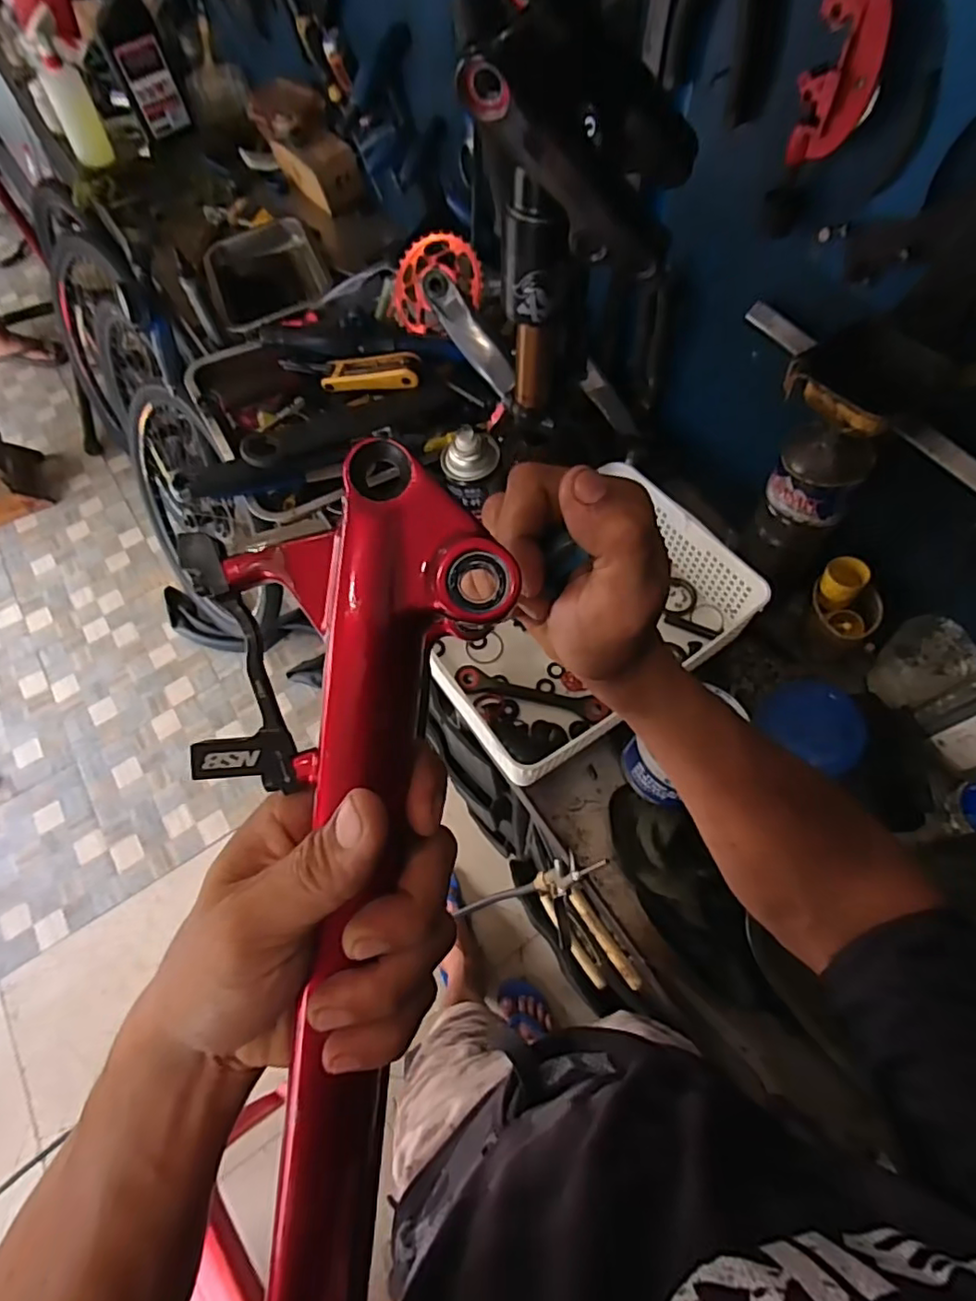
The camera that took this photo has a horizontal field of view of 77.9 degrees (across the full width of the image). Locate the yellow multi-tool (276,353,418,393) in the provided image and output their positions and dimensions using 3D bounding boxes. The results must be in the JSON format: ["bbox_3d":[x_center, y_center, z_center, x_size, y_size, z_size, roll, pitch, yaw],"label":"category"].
[{"bbox_3d":[-0.174,-0.355,0.768,0.178,0.034,0.038,6,64,6],"label":"yellow multi-tool"}]

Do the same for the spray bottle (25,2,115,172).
[{"bbox_3d":[-0.820,-1.081,1.180,0.084,0.202,0.101,-26,66,-10],"label":"spray bottle"}]

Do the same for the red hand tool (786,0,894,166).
[{"bbox_3d":[0.244,-0.394,0.415,0.024,0.097,0.051,-40,63,-18],"label":"red hand tool"}]

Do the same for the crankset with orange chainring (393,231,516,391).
[{"bbox_3d":[-0.035,-0.418,0.767,0.104,0.057,0.209,-36,92,-14],"label":"crankset with orange chainring"}]

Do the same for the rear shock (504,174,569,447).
[{"bbox_3d":[0.033,-0.237,0.448,0.037,0.185,0.032,-8,64,-1],"label":"rear shock"}]

